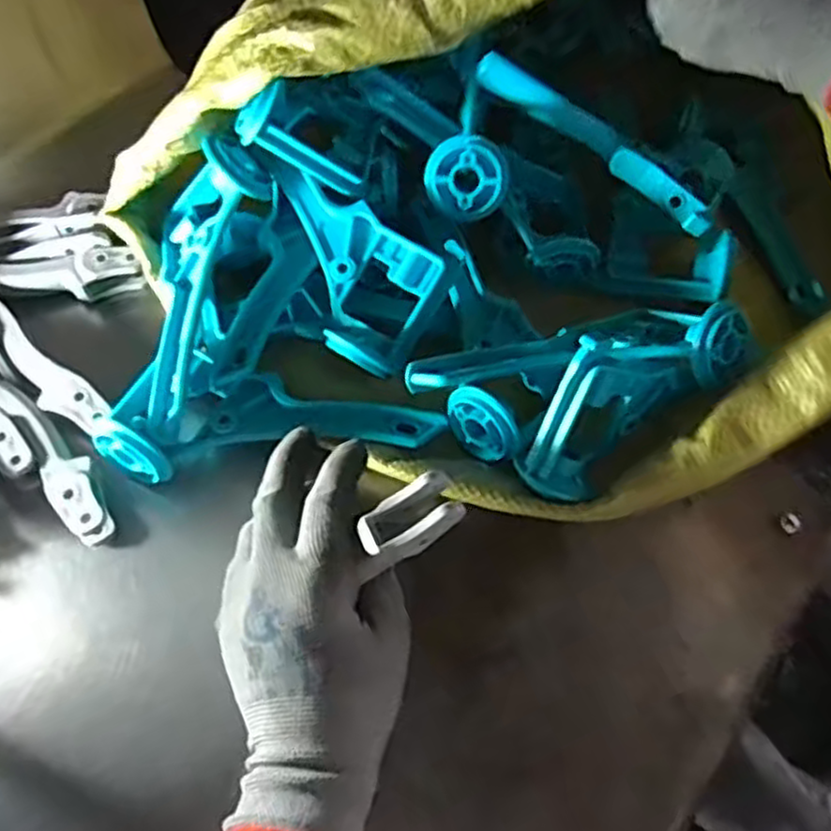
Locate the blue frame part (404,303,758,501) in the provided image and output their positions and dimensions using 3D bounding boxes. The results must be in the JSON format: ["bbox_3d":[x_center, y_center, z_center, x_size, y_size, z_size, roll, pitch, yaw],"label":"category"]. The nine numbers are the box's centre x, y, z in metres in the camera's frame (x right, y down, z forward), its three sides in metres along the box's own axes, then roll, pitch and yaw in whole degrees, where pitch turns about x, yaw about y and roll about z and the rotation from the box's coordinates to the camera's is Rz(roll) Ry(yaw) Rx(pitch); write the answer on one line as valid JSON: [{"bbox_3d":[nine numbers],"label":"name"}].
[{"bbox_3d":[0.091,-0.018,0.381,0.163,0.065,0.090,-22,67,-13],"label":"blue frame part"}]

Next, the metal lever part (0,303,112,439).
[{"bbox_3d":[-0.206,-0.025,0.403,0.105,0.007,0.023,39,69,15],"label":"metal lever part"}]

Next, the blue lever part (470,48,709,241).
[{"bbox_3d":[0.105,-0.159,0.431,0.157,0.016,0.025,35,67,-3],"label":"blue lever part"}]

